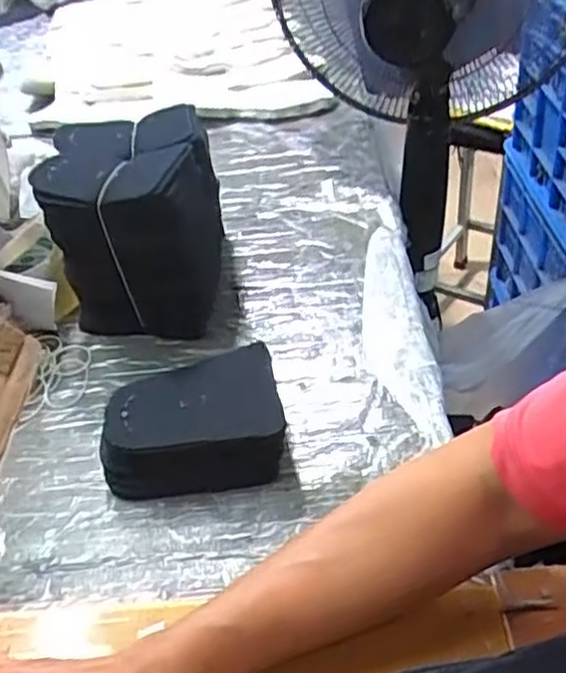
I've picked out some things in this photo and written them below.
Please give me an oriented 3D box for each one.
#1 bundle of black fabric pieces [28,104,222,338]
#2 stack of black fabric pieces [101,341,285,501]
[{"bbox_3d":[-0.143,-0.120,0.717,0.141,0.163,0.199,-4,41,3],"label":"bundle of black fabric pieces"},{"bbox_3d":[-0.074,0.070,0.568,0.144,0.055,0.097,-9,41,-2],"label":"stack of black fabric pieces"}]

